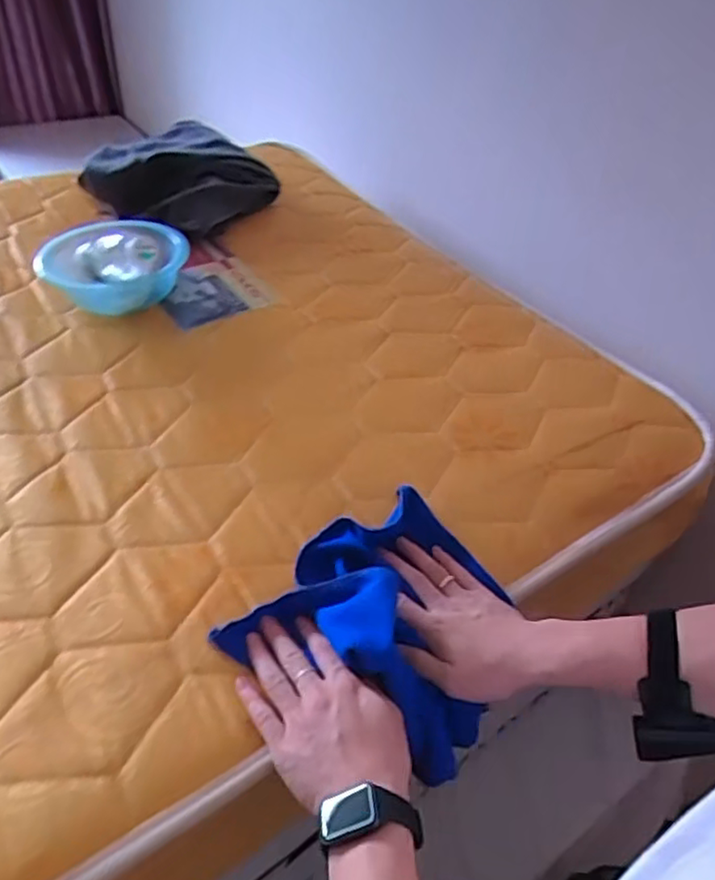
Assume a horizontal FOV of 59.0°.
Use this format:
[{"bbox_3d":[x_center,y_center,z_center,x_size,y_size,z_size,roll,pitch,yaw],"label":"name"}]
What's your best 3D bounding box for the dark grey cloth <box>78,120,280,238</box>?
[{"bbox_3d":[-0.309,-0.454,1.103,0.279,0.131,0.220,26,47,20],"label":"dark grey cloth"}]

